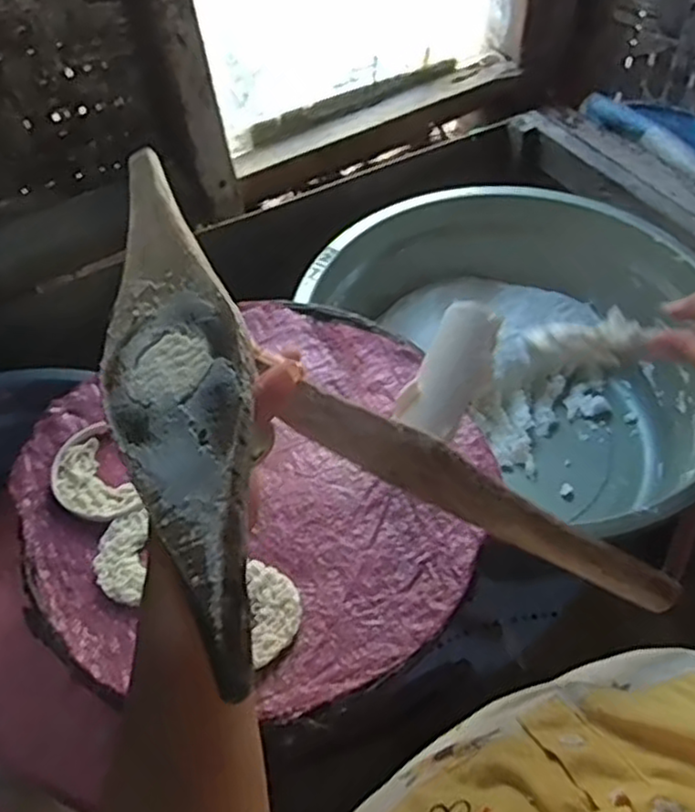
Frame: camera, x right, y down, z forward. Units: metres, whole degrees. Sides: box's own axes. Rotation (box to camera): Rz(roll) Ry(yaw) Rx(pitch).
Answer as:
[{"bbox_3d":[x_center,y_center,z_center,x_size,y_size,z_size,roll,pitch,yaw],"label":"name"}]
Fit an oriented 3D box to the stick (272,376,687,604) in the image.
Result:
[{"bbox_3d":[0.071,0.047,0.360,0.217,0.035,0.017,29,56,-8],"label":"stick"}]

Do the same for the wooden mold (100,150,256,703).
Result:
[{"bbox_3d":[-0.072,-0.015,0.301,0.060,0.015,0.254,-13,60,-7],"label":"wooden mold"}]

